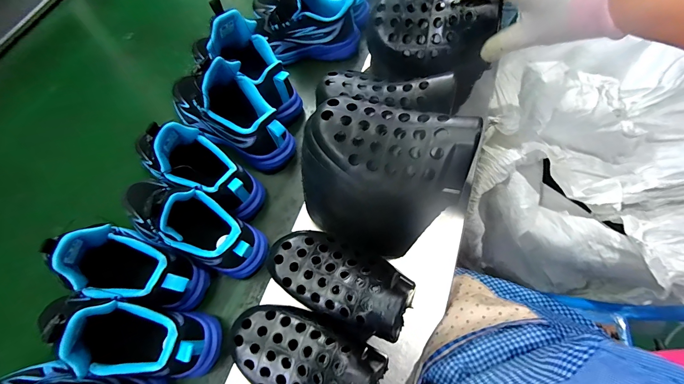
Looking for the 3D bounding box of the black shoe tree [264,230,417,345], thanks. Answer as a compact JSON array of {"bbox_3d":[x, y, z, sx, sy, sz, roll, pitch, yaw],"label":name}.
[{"bbox_3d":[-0.004,0.078,0.298,0.138,0.047,0.070,23,68,12],"label":"black shoe tree"}]

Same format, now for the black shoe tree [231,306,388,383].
[{"bbox_3d":[-0.033,0.149,0.274,0.134,0.047,0.078,21,68,11],"label":"black shoe tree"}]

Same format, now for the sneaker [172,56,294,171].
[{"bbox_3d":[-0.188,-0.138,0.491,0.231,0.134,0.099,41,73,18],"label":"sneaker"}]

